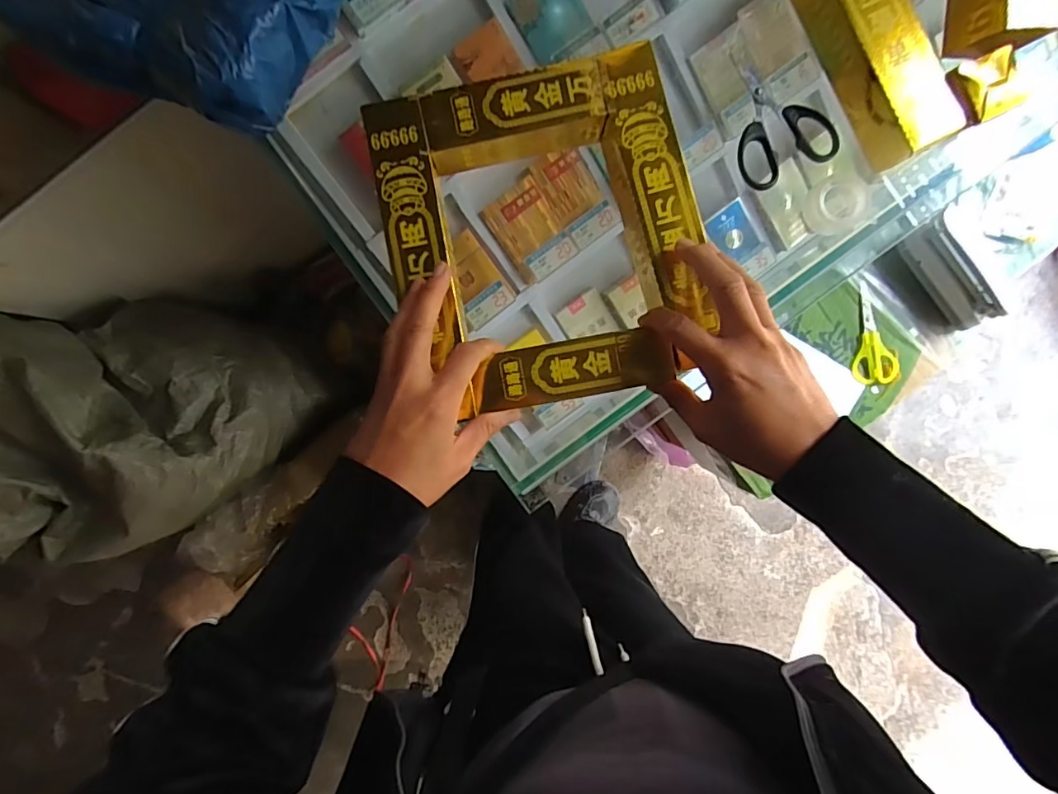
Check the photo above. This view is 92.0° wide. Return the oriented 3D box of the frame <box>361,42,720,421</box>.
[{"bbox_3d":[0.011,-0.112,0.373,0.212,0.033,0.230,-13,91,0],"label":"frame"}]

